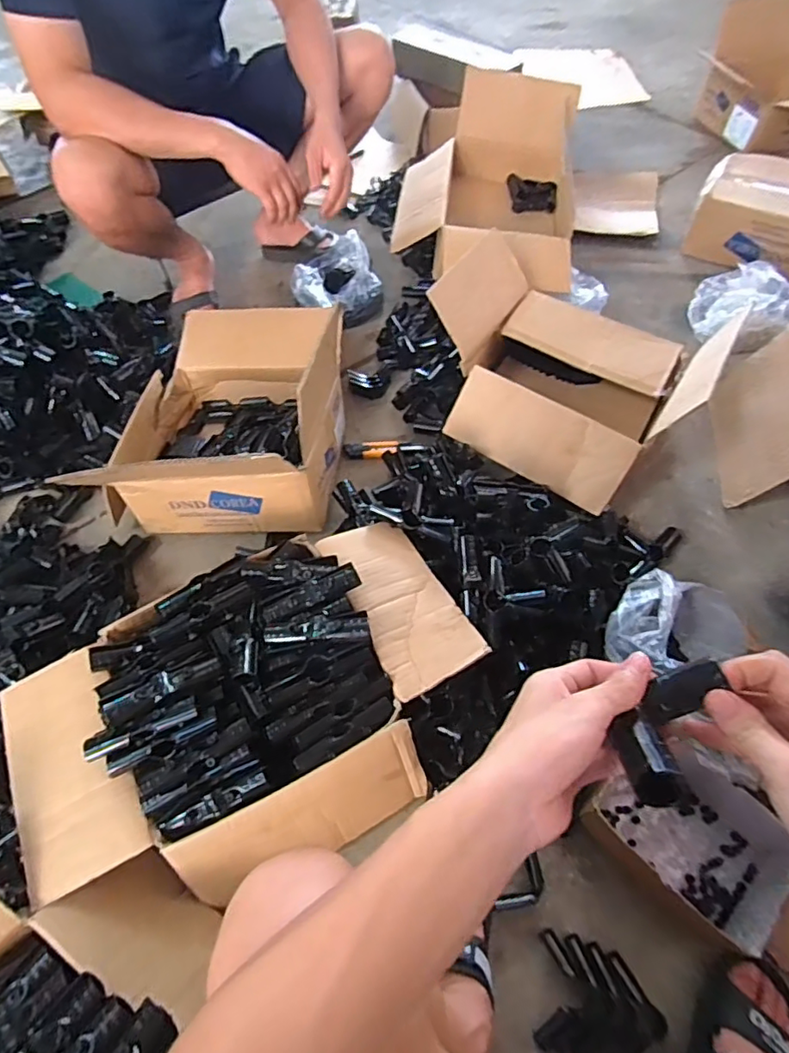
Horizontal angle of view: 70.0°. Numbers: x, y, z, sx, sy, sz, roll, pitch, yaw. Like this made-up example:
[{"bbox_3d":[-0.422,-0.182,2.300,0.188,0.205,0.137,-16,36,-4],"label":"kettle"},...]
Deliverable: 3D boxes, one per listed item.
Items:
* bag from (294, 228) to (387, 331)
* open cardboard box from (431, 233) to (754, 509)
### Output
[{"bbox_3d":[-0.130,-0.564,1.265,0.199,0.117,0.226,-5,58,-2],"label":"bag"},{"bbox_3d":[0.289,-0.266,0.993,0.444,0.237,0.378,31,64,19],"label":"open cardboard box"}]

